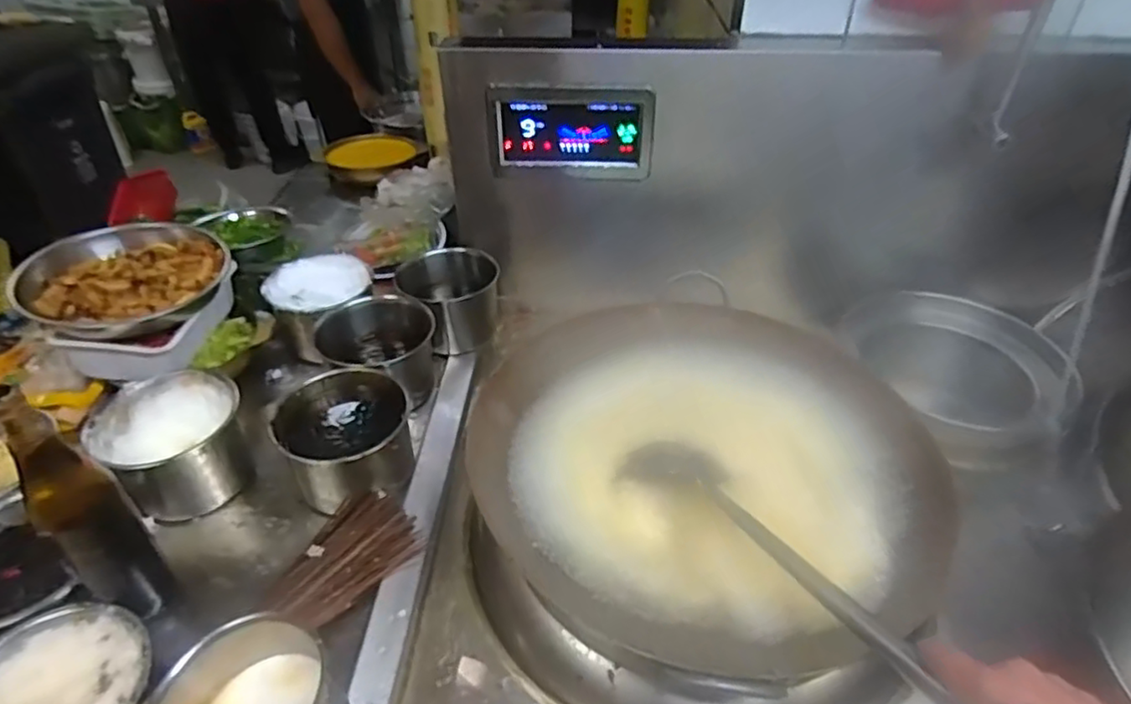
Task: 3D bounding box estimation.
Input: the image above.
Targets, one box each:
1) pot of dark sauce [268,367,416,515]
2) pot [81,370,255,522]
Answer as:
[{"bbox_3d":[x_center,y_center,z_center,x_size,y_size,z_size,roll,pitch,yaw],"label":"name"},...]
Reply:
[{"bbox_3d":[-0.262,0.100,0.786,0.147,0.107,0.139,0,38,0],"label":"pot of dark sauce"},{"bbox_3d":[-0.465,0.111,0.788,0.149,0.111,0.134,-18,42,-22],"label":"pot"}]

